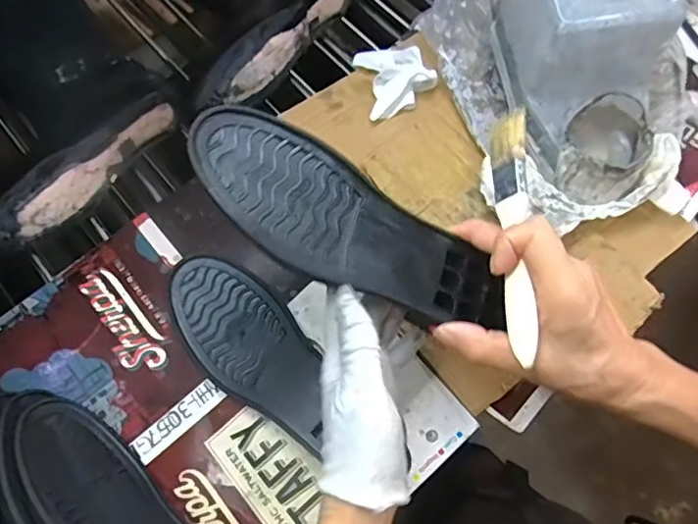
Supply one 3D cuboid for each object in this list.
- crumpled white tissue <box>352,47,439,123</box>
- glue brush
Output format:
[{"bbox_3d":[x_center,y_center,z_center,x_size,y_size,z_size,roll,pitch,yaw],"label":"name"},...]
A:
[{"bbox_3d":[0.041,-0.183,0.534,0.069,0.032,0.083,-20,70,-8],"label":"crumpled white tissue"},{"bbox_3d":[0.103,-0.020,0.338,0.013,0.027,0.149,15,67,-36],"label":"glue brush"}]

